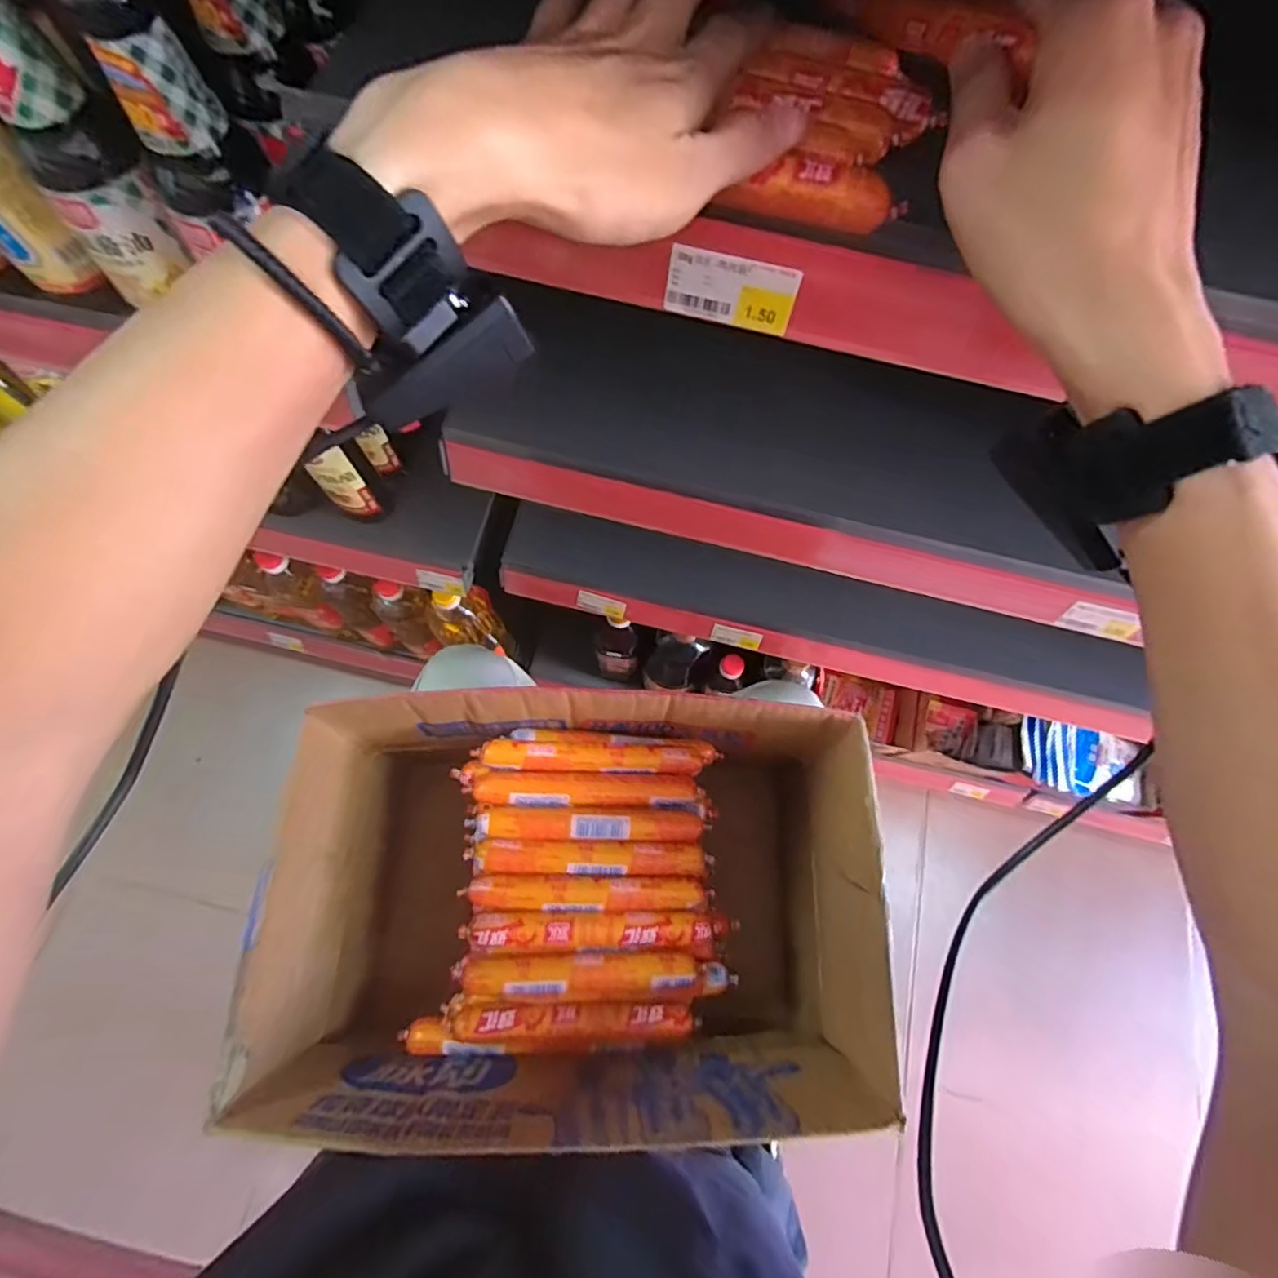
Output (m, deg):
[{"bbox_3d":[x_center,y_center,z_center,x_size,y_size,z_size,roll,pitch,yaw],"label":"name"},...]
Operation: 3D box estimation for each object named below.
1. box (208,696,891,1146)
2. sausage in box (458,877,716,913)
[{"bbox_3d":[-0.040,0.184,0.456,0.361,0.240,0.238,2,73,-2],"label":"box"},{"bbox_3d":[-0.032,0.169,0.389,0.157,0.017,0.021,2,73,-2],"label":"sausage in box"}]

